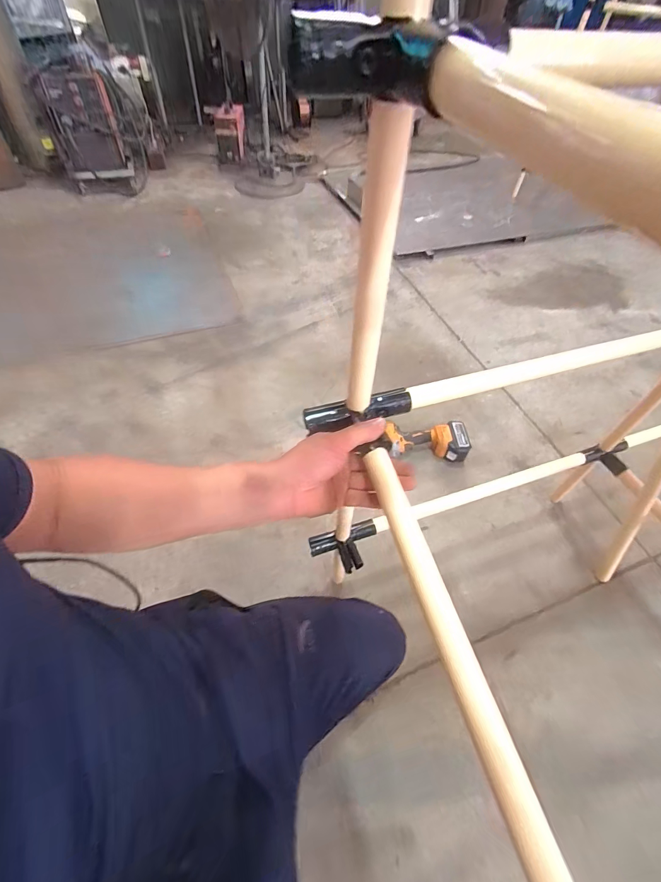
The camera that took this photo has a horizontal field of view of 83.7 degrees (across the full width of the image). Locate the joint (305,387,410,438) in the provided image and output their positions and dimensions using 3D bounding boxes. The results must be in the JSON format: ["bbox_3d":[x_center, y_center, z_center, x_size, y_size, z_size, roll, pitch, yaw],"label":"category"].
[{"bbox_3d":[0.036,-0.036,0.448,0.136,0.023,0.028,-14,54,-13],"label":"joint"}]

